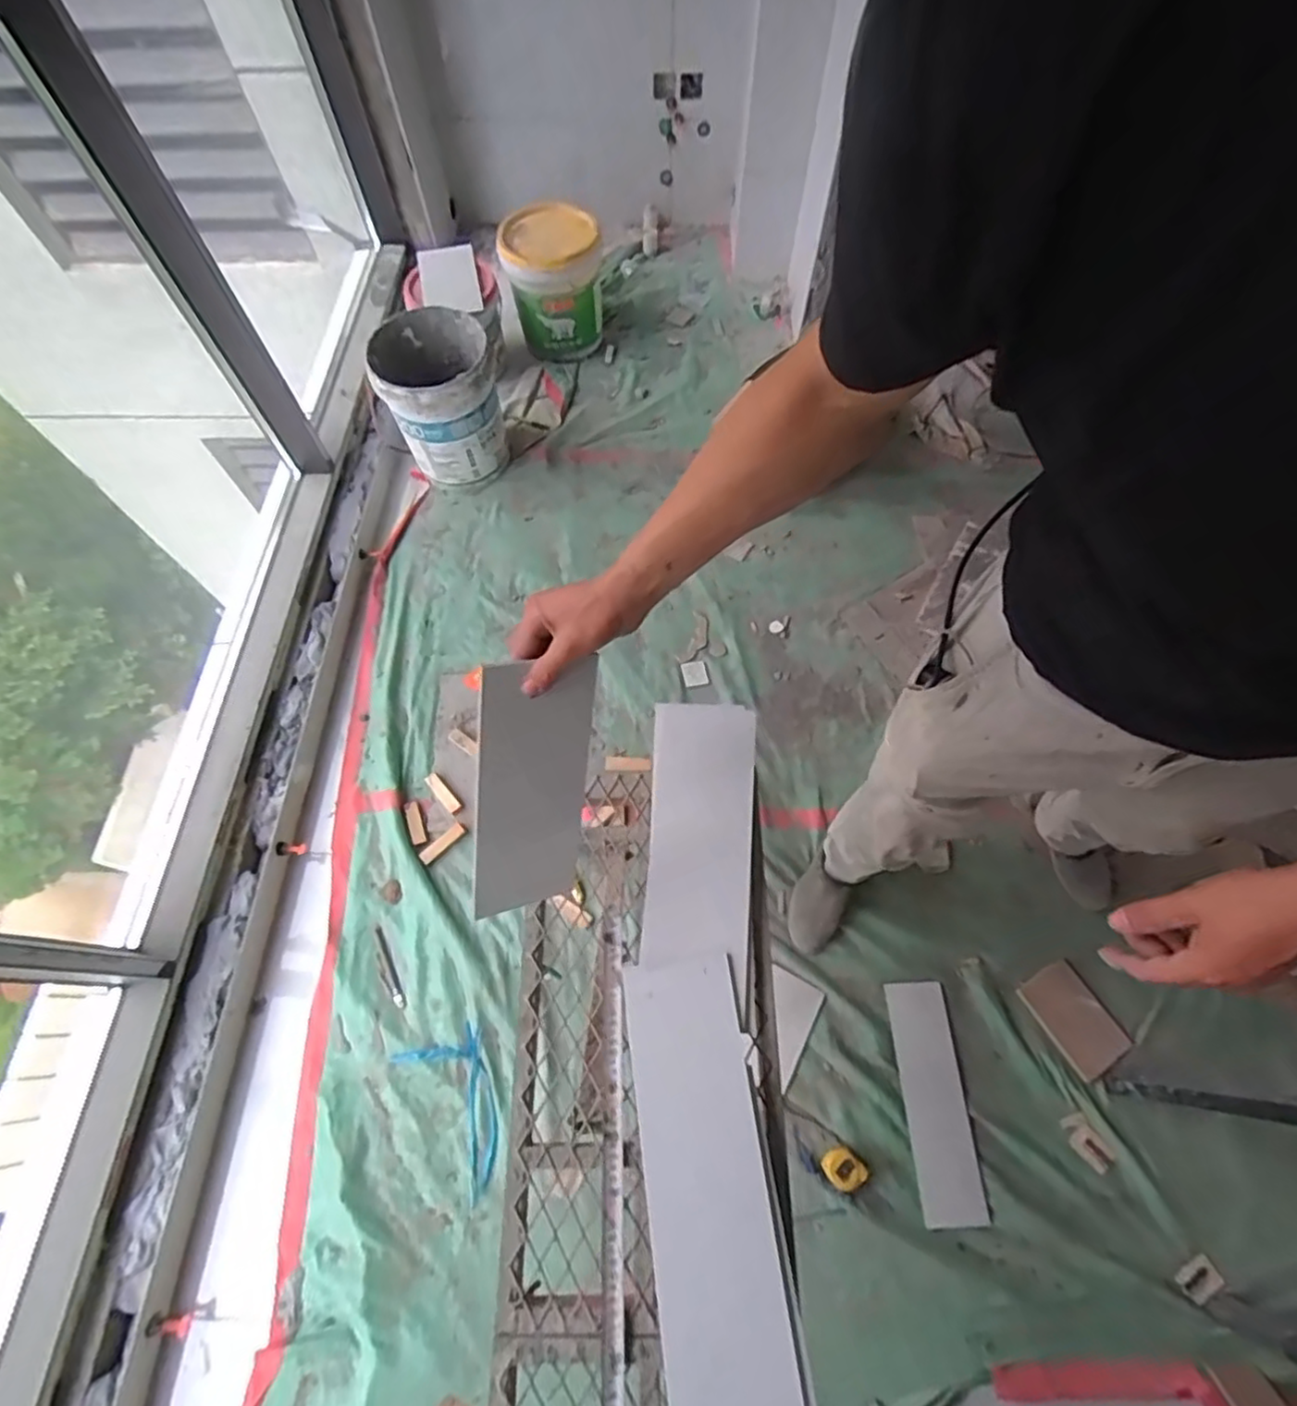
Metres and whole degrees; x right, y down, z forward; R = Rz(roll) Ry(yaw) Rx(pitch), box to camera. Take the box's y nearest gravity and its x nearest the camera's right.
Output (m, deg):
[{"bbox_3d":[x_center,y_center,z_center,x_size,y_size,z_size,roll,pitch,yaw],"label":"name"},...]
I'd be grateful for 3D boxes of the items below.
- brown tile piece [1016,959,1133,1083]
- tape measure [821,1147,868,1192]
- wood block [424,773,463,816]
[{"bbox_3d":[0.845,0.625,1.314,0.126,0.015,0.187,-30,66,-6],"label":"brown tile piece"},{"bbox_3d":[0.352,0.844,1.196,0.071,0.032,0.060,39,71,17],"label":"tape measure"},{"bbox_3d":[-0.470,0.207,1.514,0.032,0.021,0.116,-41,71,-16],"label":"wood block"}]

